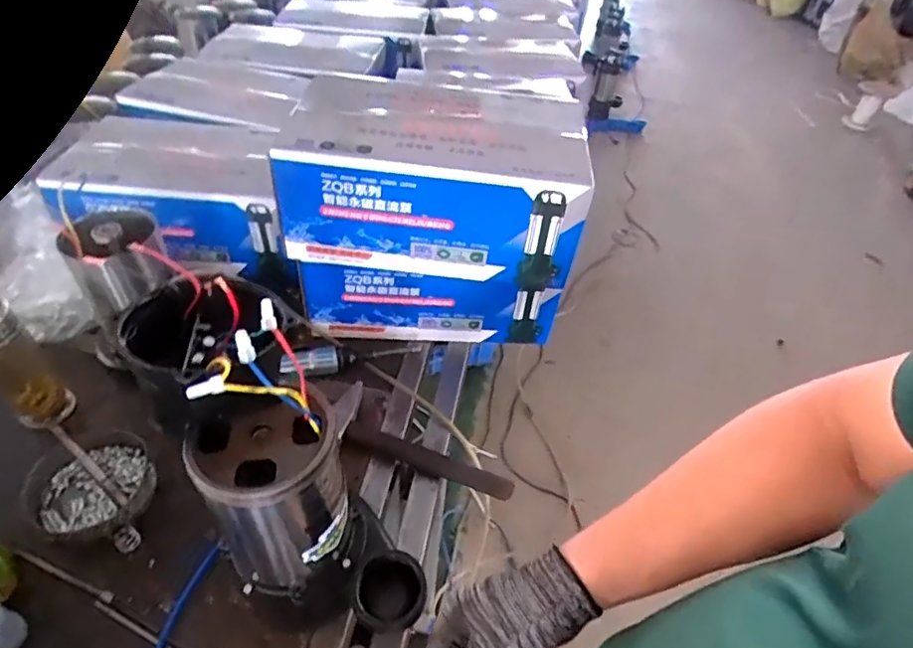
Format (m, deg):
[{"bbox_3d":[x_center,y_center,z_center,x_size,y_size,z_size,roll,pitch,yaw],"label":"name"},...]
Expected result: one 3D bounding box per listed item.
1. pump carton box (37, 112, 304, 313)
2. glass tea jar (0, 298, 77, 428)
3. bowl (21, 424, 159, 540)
[{"bbox_3d":[-0.486,-0.231,1.028,0.370,0.184,0.256,3,45,-2],"label":"pump carton box"},{"bbox_3d":[-0.568,0.054,0.718,0.066,0.202,0.066,3,45,-3],"label":"glass tea jar"},{"bbox_3d":[-0.457,0.198,0.707,0.151,0.042,0.137,8,45,2],"label":"bowl"}]

